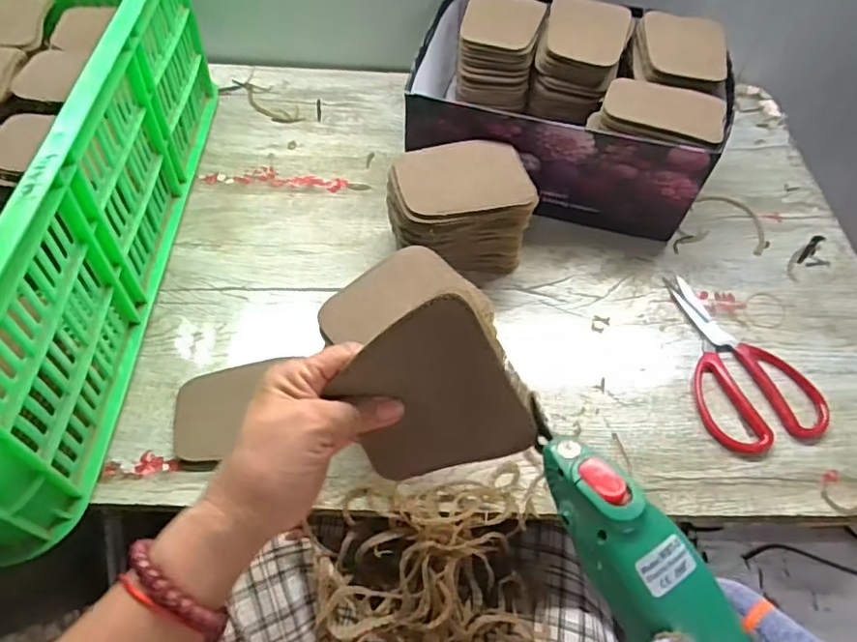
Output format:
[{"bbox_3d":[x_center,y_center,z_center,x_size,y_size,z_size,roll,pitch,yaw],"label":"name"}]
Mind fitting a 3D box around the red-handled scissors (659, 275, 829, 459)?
[{"bbox_3d":[0.288,0.032,0.532,0.108,0.009,0.184,-4,56,-6],"label":"red-handled scissors"}]

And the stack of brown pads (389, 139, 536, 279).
[{"bbox_3d":[0.027,-0.102,0.560,0.129,0.100,0.104,-3,56,-5],"label":"stack of brown pads"}]

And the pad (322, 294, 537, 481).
[{"bbox_3d":[-0.005,0.043,0.311,0.086,0.110,0.011,59,32,-5],"label":"pad"}]

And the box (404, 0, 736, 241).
[{"bbox_3d":[0.153,-0.250,0.648,0.320,0.131,0.260,11,56,4],"label":"box"}]

